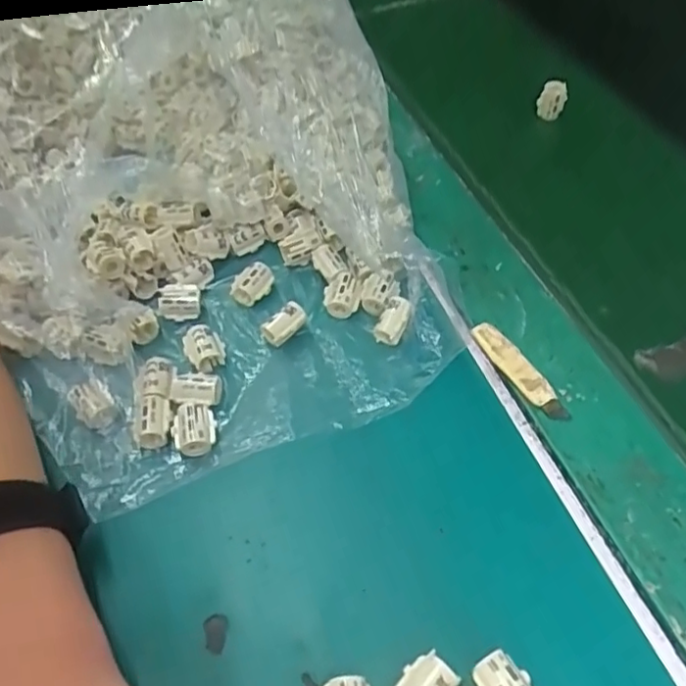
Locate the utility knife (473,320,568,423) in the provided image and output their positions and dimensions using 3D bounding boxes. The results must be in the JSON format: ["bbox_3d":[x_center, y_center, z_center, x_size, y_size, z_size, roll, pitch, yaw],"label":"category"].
[{"bbox_3d":[0.084,0.012,0.304,0.013,0.004,0.060,-25,54,-16],"label":"utility knife"}]

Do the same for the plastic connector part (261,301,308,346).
[{"bbox_3d":[-0.029,-0.010,0.321,0.010,0.012,0.024,32,60,26],"label":"plastic connector part"}]

